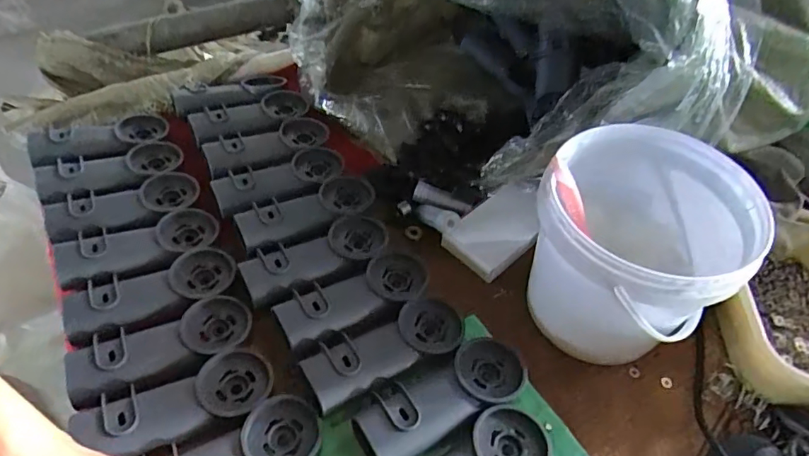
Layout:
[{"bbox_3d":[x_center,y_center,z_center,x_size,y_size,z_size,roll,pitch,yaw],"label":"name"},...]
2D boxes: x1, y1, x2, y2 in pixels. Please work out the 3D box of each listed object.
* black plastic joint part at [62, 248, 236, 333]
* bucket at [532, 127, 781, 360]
[{"bbox_3d":[-0.257,0.059,0.519,0.155,0.024,0.066,-21,54,-17],"label":"black plastic joint part"},{"bbox_3d":[0.208,0.017,0.479,0.166,0.146,0.182,0,50,0],"label":"bucket"}]

